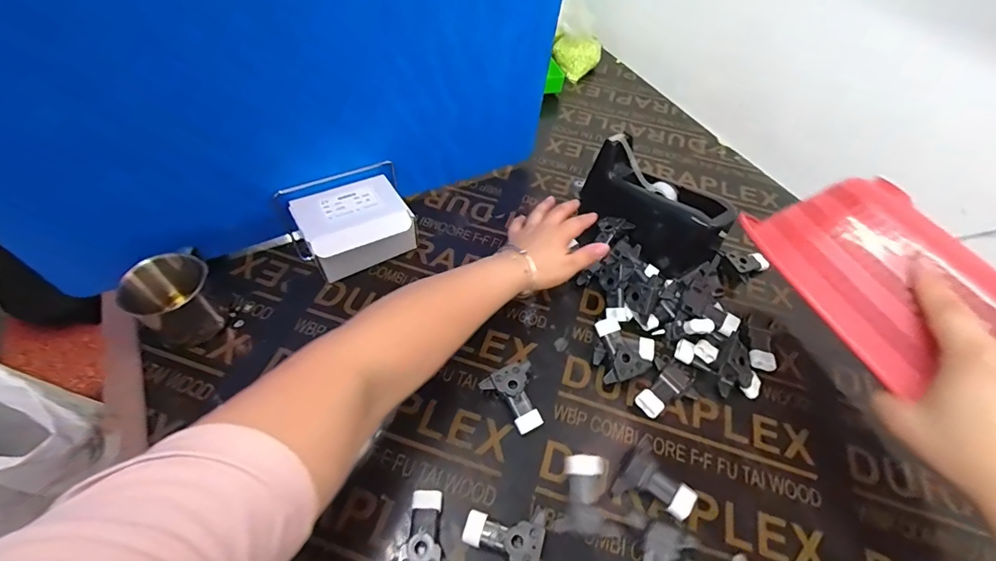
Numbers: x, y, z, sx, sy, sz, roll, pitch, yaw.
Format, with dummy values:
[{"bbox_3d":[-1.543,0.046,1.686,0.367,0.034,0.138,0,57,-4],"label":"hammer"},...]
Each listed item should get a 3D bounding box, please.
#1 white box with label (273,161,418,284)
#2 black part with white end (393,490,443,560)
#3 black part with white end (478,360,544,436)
[{"bbox_3d":[-0.174,-0.071,0.533,0.140,0.074,0.114,-27,60,-23],"label":"white box with label"},{"bbox_3d":[-0.059,0.212,0.361,0.055,0.024,0.064,8,53,0],"label":"black part with white end"},{"bbox_3d":[0.018,0.120,0.435,0.050,0.028,0.062,-18,57,-18],"label":"black part with white end"}]

